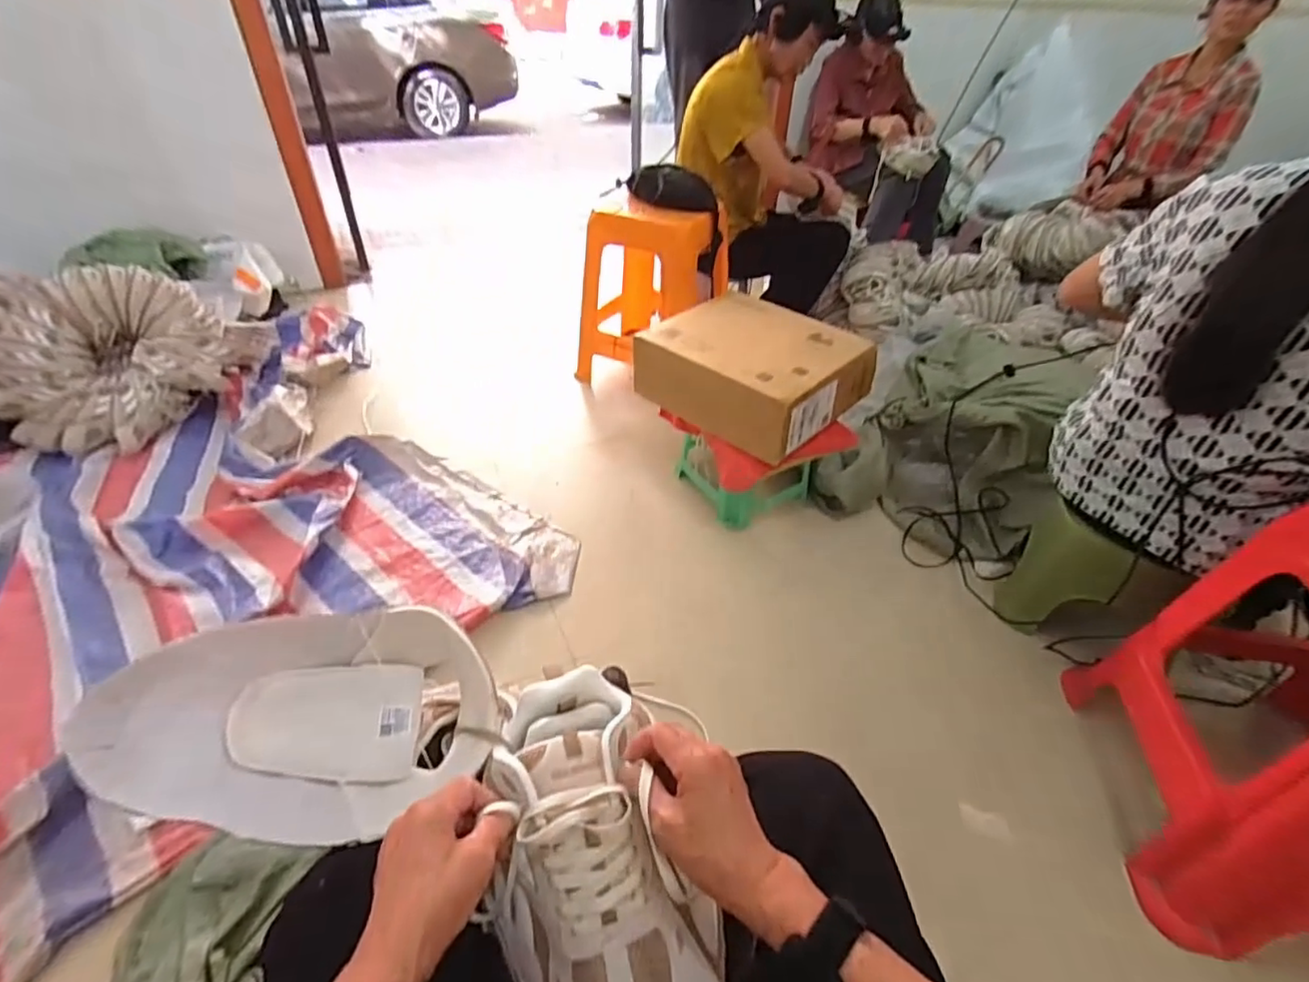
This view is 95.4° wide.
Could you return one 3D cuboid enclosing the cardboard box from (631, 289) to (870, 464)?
[{"bbox_3d":[0.200,-0.245,1.238,0.324,0.150,0.372,-30,49,-33],"label":"cardboard box"}]

